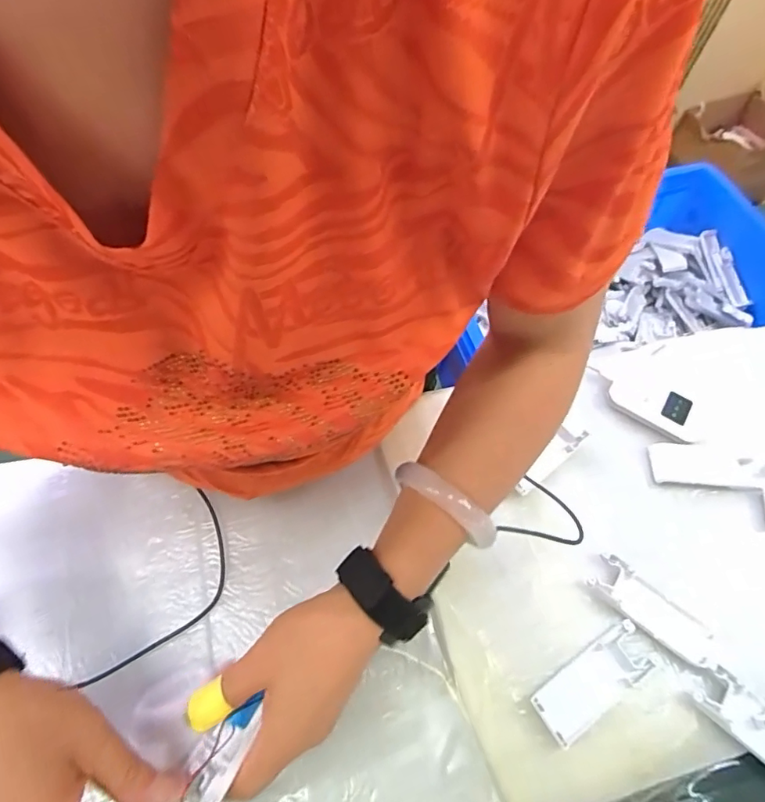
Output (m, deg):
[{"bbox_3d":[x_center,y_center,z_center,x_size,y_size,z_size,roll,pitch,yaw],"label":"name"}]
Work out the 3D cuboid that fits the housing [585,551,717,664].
[{"bbox_3d":[0.229,0.177,0.422,0.104,0.012,0.036,40,66,16],"label":"housing"}]

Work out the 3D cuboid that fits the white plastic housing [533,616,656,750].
[{"bbox_3d":[0.167,0.220,0.394,0.105,0.014,0.040,-28,67,-17],"label":"white plastic housing"}]

